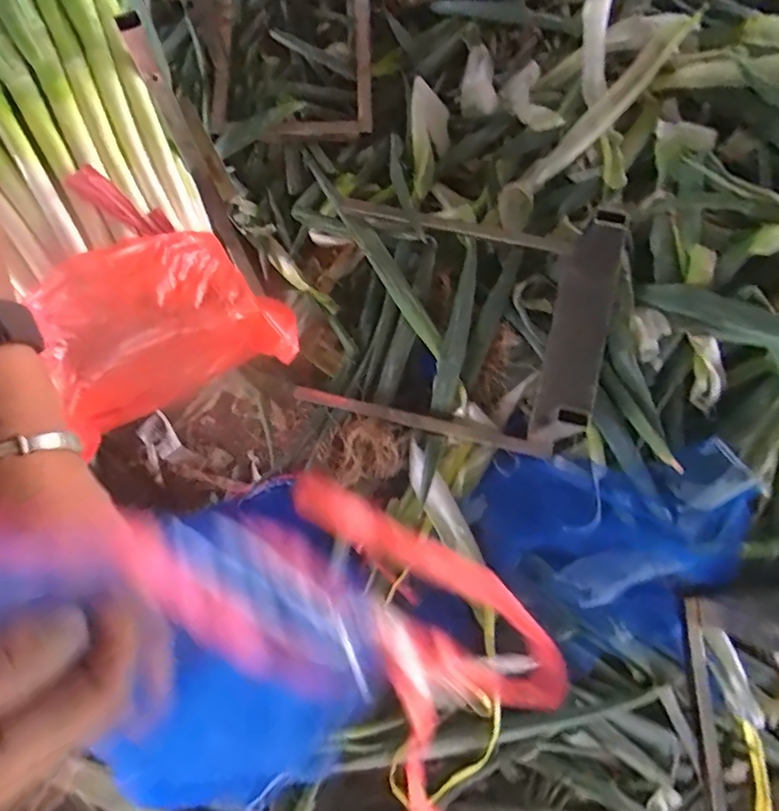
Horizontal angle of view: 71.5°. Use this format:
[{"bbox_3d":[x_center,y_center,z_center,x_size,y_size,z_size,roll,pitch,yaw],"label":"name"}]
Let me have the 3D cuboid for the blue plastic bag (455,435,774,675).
[{"bbox_3d":[0.306,0.204,0.739,0.355,0.133,0.275,2,73,-1],"label":"blue plastic bag"}]

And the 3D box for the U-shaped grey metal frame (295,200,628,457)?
[{"bbox_3d":[0.109,-0.143,0.817,0.432,0.099,0.365,14,73,2],"label":"U-shaped grey metal frame"}]

